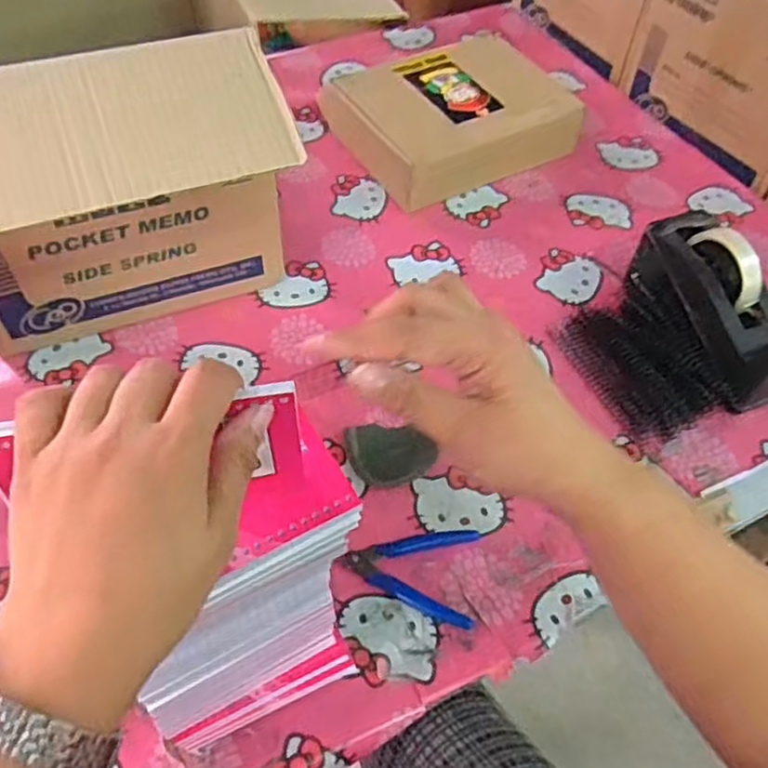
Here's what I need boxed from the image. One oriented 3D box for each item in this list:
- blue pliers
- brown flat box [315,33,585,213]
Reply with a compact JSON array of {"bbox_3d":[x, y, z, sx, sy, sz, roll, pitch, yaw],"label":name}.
[{"bbox_3d":[0.021,0.151,0.610,0.114,0.012,0.085,12,53,6],"label":"blue pliers"},{"bbox_3d":[0.085,-0.350,0.936,0.271,0.087,0.218,-24,58,-20],"label":"brown flat box"}]

